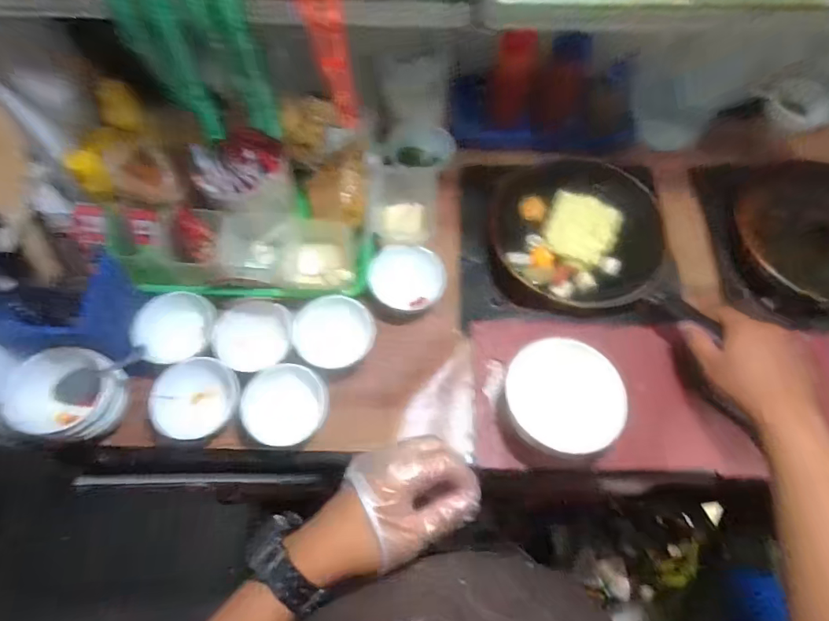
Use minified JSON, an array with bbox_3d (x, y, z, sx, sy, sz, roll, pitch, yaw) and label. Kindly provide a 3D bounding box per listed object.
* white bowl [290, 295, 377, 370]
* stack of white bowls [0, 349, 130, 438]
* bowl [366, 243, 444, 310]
[{"bbox_3d":[-0.099,0.030,0.605,0.092,0.047,0.093,0,67,0],"label":"white bowl"},{"bbox_3d":[-0.375,0.088,0.520,0.087,0.075,0.089,19,68,8],"label":"stack of white bowls"},{"bbox_3d":[-0.009,-0.043,0.644,0.099,0.038,0.083,-11,67,-5],"label":"bowl"}]

